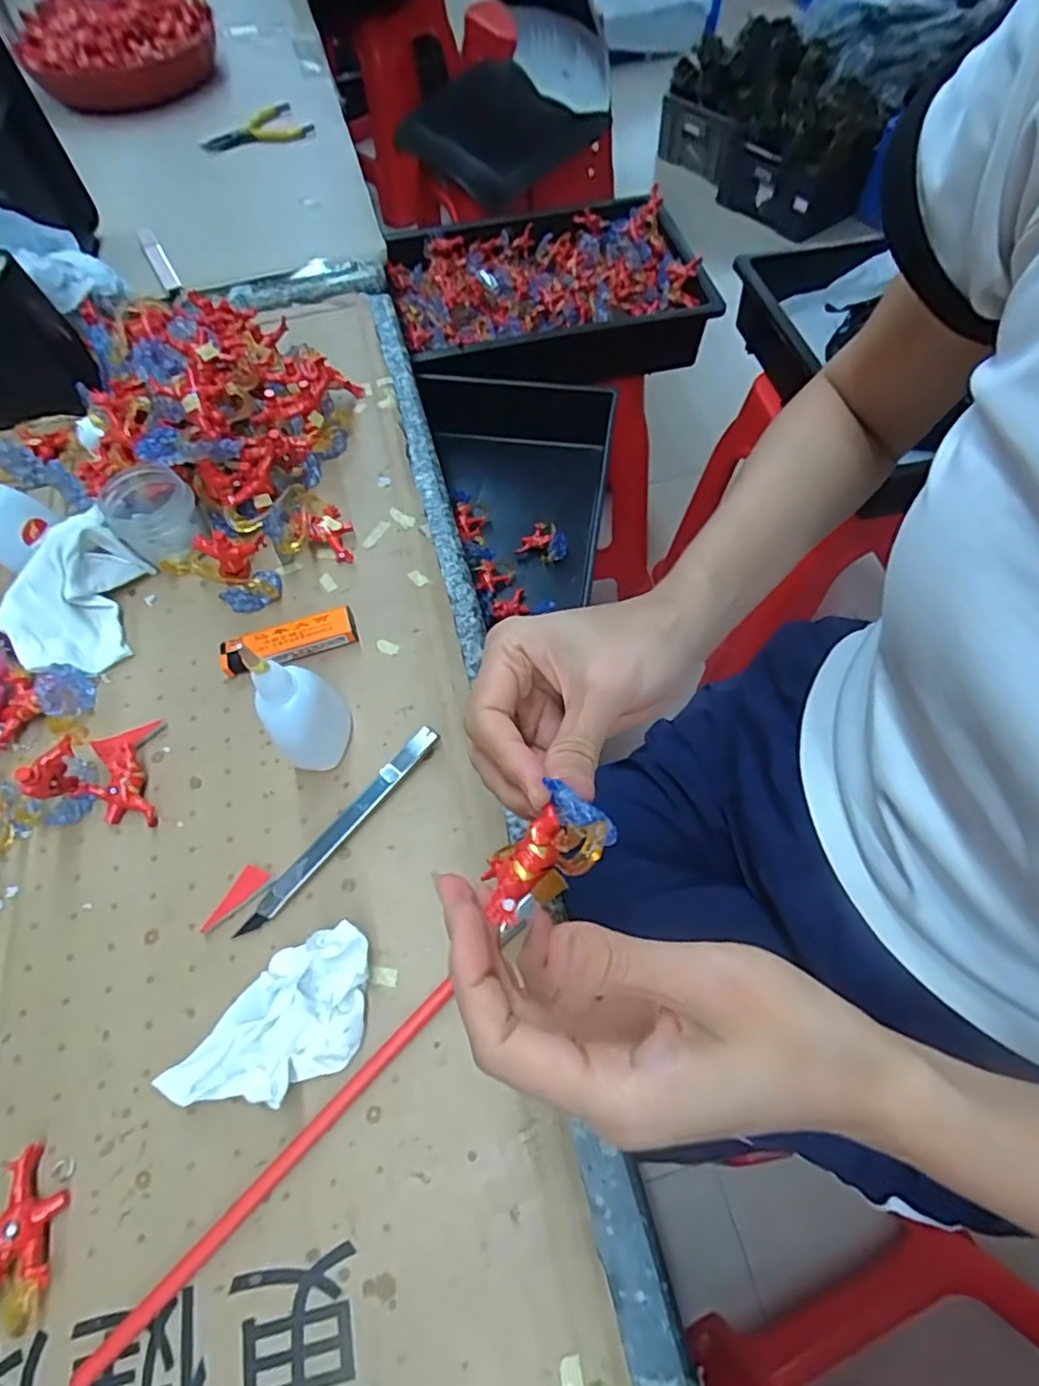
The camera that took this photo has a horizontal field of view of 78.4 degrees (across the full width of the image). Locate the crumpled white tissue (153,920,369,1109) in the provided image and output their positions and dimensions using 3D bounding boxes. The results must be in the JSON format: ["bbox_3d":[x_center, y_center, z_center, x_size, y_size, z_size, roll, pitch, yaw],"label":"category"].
[{"bbox_3d":[-0.107,0.146,0.277,0.097,0.033,0.053,-29,64,-13],"label":"crumpled white tissue"}]

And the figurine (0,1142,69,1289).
[{"bbox_3d":[-0.206,0.213,0.260,0.036,0.014,0.046,-7,61,-1],"label":"figurine"}]

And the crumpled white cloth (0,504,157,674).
[{"bbox_3d":[-0.285,-0.064,0.402,0.077,0.039,0.106,-4,61,1],"label":"crumpled white cloth"}]

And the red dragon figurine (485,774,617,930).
[{"bbox_3d":[0.007,0.054,0.211,0.051,0.022,0.029,-40,68,-22],"label":"red dragon figurine"}]

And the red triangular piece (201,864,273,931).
[{"bbox_3d":[-0.143,0.106,0.322,0.015,0.004,0.037,23,69,21],"label":"red triangular piece"}]

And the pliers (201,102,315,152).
[{"bbox_3d":[-0.311,-0.659,0.745,0.121,0.017,0.091,-32,65,-15],"label":"pliers"}]

